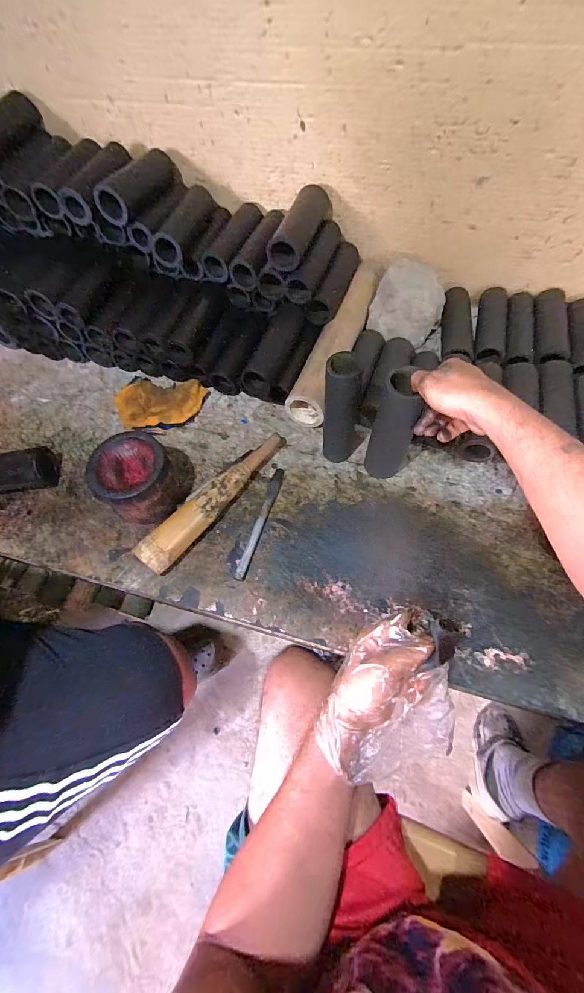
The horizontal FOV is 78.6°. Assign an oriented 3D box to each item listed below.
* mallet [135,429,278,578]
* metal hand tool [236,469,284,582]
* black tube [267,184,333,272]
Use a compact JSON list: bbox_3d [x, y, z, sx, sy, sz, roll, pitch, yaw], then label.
[{"bbox_3d":[-0.109,-0.006,0.536,0.045,0.047,0.286,33,65,16],"label":"mallet"},{"bbox_3d":[-0.046,0.034,0.528,0.016,0.008,0.187,15,62,8],"label":"metal hand tool"},{"bbox_3d":[0.021,-0.480,0.629,0.069,0.050,0.198,18,62,9],"label":"black tube"}]

